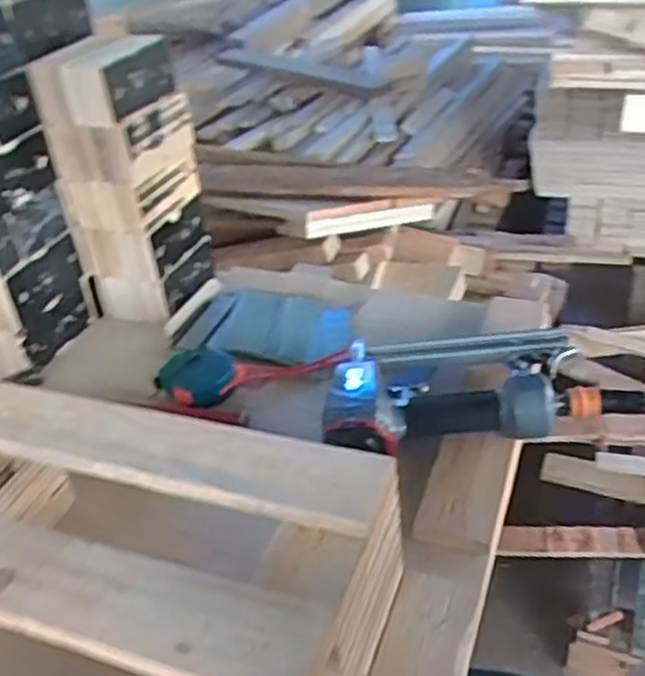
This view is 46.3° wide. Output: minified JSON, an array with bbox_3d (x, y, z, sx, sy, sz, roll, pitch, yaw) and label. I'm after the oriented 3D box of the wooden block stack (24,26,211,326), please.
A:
[{"bbox_3d":[-0.212,-0.175,0.854,0.106,0.288,0.125,10,38,22],"label":"wooden block stack"}]

